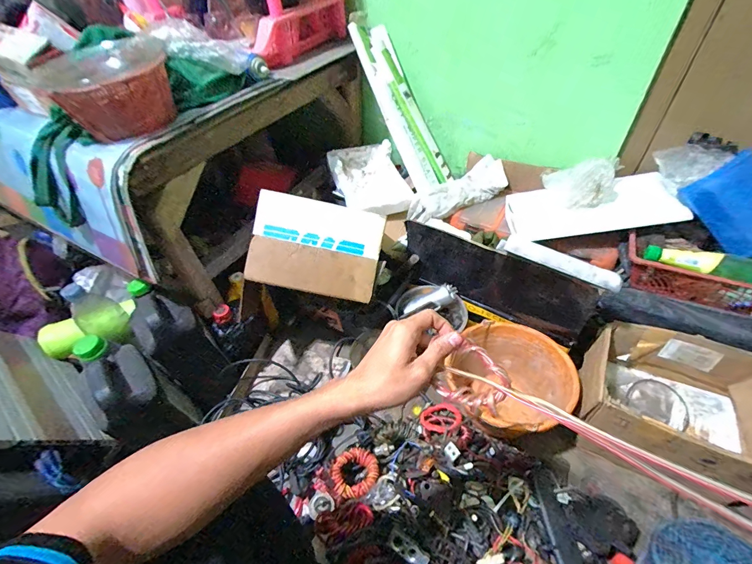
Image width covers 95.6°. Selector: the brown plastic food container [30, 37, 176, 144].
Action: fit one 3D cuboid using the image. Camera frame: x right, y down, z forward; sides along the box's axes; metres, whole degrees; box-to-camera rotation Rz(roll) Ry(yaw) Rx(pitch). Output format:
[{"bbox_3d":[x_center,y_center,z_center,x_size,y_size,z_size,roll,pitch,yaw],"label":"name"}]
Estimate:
[{"bbox_3d":[-0.456,-0.334,0.603,0.188,0.115,0.198,-31,51,-21],"label":"brown plastic food container"}]

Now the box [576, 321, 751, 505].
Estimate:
[{"bbox_3d":[0.580,0.248,0.683,0.301,0.200,0.232,17,51,21],"label":"box"}]

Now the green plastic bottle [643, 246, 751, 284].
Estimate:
[{"bbox_3d":[0.663,-0.029,0.657,0.239,0.052,0.050,9,49,15],"label":"green plastic bottle"}]

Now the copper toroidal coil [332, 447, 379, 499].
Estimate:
[{"bbox_3d":[-0.042,0.384,0.690,0.086,0.027,0.095,28,56,28],"label":"copper toroidal coil"}]

